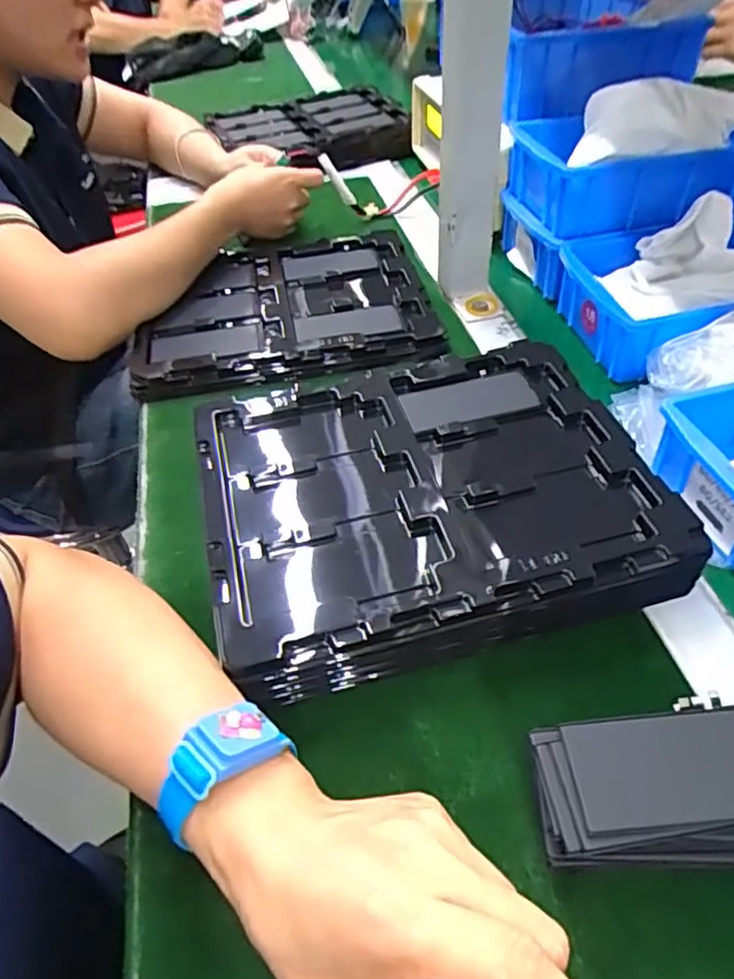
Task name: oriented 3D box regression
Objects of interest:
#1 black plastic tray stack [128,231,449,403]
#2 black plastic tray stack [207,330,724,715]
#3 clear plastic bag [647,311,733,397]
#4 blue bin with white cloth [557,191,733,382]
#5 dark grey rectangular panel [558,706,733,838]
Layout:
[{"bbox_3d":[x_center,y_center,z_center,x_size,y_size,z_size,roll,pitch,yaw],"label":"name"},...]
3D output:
[{"bbox_3d":[-0.079,-0.173,0.605,0.268,0.024,0.223,-8,47,-3],"label":"black plastic tray stack"},{"bbox_3d":[0.035,0.005,0.415,0.273,0.046,0.221,-15,47,-10],"label":"black plastic tray stack"},{"bbox_3d":[0.268,-0.104,0.463,0.113,0.037,0.053,-15,46,11],"label":"clear plastic bag"},{"bbox_3d":[0.288,-0.180,0.548,0.205,0.076,0.151,-13,47,-8],"label":"blue bin with white cloth"},{"bbox_3d":[0.135,0.114,0.260,0.098,0.010,0.044,-5,47,0],"label":"dark grey rectangular panel"}]

